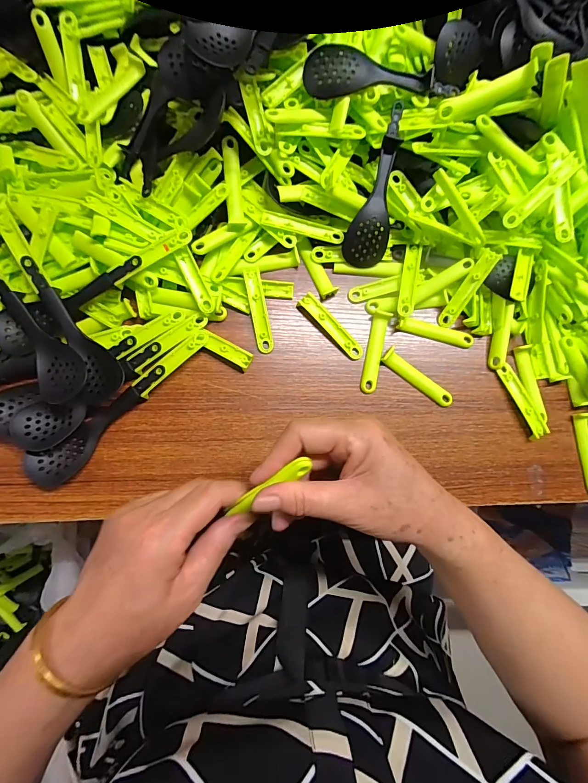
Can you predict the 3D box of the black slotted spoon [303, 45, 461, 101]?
[{"bbox_3d":[0.071,-0.254,0.295,0.124,0.022,0.038,8,82,-4],"label":"black slotted spoon"}]

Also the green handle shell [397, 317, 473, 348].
[{"bbox_3d":[0.134,-0.057,0.342,0.075,0.012,0.016,14,82,-3],"label":"green handle shell"}]

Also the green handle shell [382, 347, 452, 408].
[{"bbox_3d":[0.115,-0.012,0.334,0.076,0.006,0.015,40,81,0],"label":"green handle shell"}]

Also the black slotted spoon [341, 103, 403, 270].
[{"bbox_3d":[0.073,-0.176,0.314,0.040,0.015,0.126,9,108,-4],"label":"black slotted spoon"}]

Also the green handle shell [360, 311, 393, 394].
[{"bbox_3d":[0.075,-0.036,0.336,0.016,0.008,0.077,12,82,-4],"label":"green handle shell"}]

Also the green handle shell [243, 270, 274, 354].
[{"bbox_3d":[-0.032,-0.073,0.327,0.015,0.005,0.077,-11,84,-6],"label":"green handle shell"}]

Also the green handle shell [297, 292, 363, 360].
[{"bbox_3d":[0.035,-0.060,0.333,0.075,0.004,0.016,43,81,1],"label":"green handle shell"}]

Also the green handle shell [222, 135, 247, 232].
[{"bbox_3d":[-0.054,-0.184,0.321,0.014,0.016,0.077,-3,87,-5],"label":"green handle shell"}]

